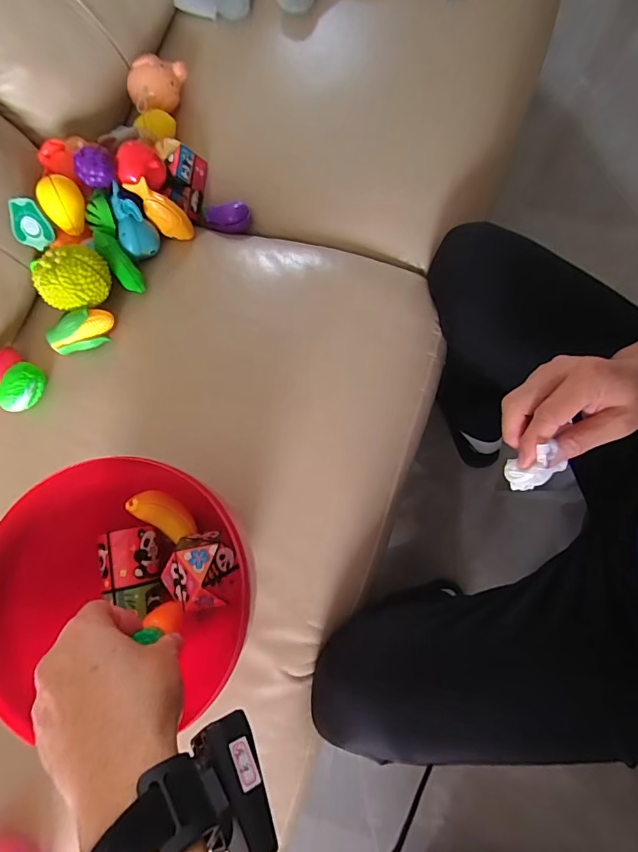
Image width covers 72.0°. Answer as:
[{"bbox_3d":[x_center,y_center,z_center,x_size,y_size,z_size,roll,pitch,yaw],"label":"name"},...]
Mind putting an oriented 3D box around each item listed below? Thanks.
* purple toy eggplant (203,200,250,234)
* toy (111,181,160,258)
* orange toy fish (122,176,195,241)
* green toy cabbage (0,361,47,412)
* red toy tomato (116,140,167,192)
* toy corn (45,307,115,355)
[{"bbox_3d":[-0.125,-0.281,0.587,0.065,0.023,0.035,0,78,5],"label":"purple toy eggplant"},{"bbox_3d":[-0.234,-0.250,0.543,0.045,0.047,0.069,-34,78,-3],"label":"toy"},{"bbox_3d":[-0.197,-0.267,0.550,0.028,0.088,0.031,20,76,45],"label":"orange toy fish"},{"bbox_3d":[-0.344,-0.044,0.509,0.034,0.032,0.058,25,81,9],"label":"green toy cabbage"},{"bbox_3d":[-0.219,-0.312,0.538,0.055,0.045,0.047,5,78,6],"label":"red toy tomato"},{"bbox_3d":[-0.281,-0.112,0.518,0.075,0.031,0.043,-13,77,2],"label":"toy corn"}]

